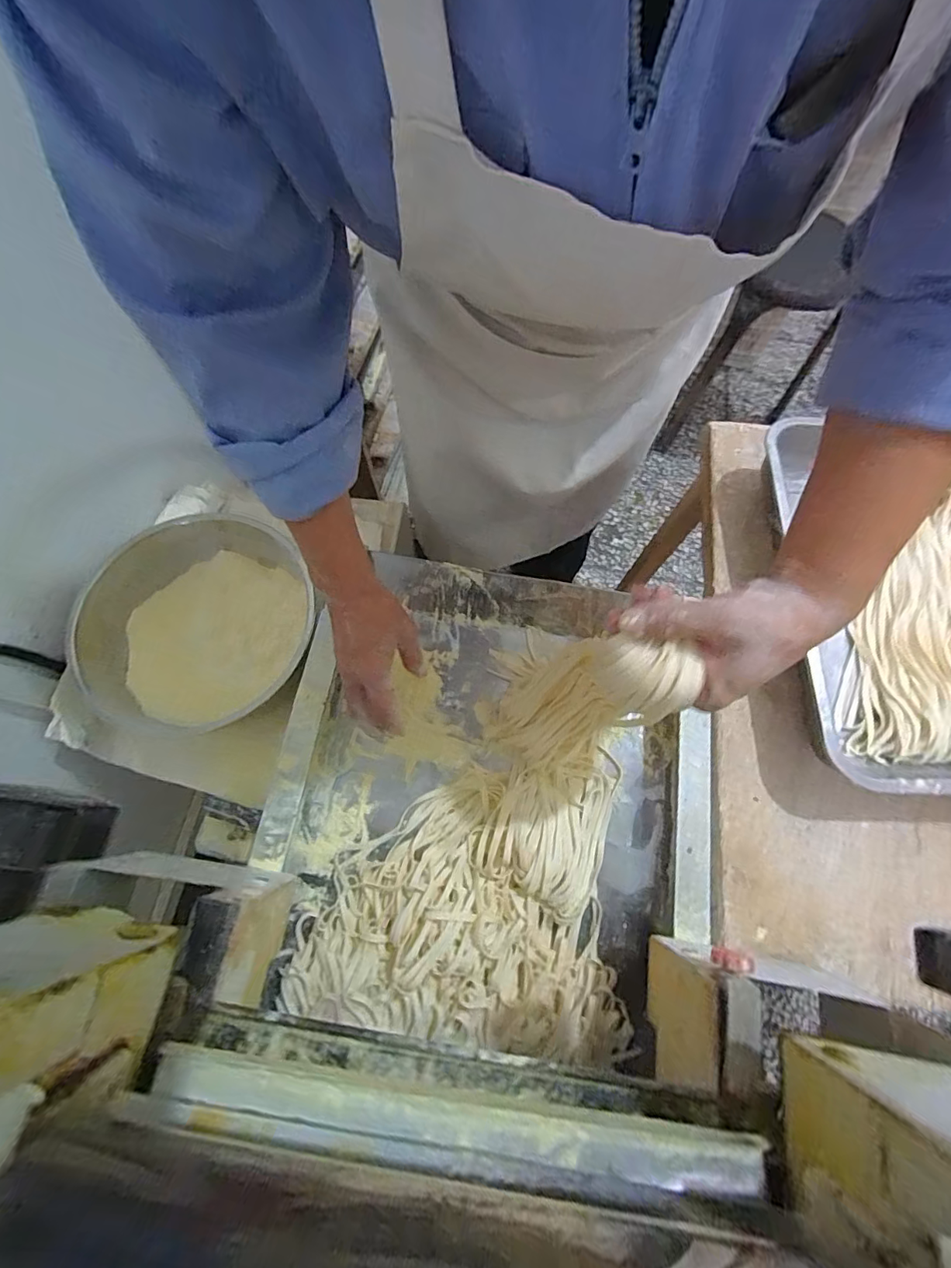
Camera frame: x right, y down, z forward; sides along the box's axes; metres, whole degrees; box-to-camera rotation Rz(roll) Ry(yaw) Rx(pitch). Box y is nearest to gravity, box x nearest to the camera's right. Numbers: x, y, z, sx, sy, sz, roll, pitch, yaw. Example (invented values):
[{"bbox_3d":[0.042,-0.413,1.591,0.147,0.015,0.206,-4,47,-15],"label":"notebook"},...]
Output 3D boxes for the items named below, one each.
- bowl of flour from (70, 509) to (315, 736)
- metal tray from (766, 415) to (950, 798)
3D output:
[{"bbox_3d":[-0.303,-0.014,0.547,0.238,0.094,0.242,0,71,-1],"label":"bowl of flour"},{"bbox_3d":[0.453,-0.030,0.488,0.288,0.076,0.364,0,71,-1],"label":"metal tray"}]

